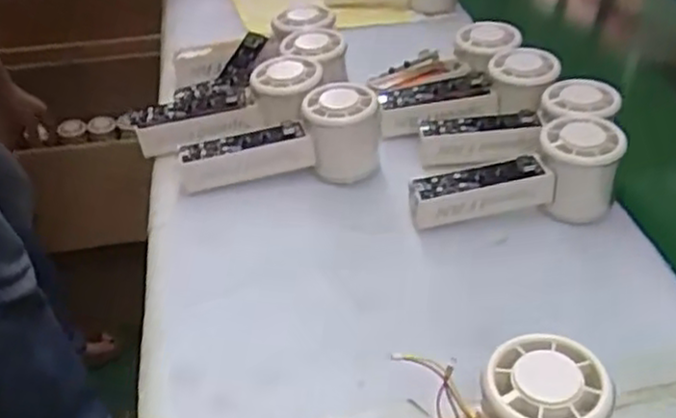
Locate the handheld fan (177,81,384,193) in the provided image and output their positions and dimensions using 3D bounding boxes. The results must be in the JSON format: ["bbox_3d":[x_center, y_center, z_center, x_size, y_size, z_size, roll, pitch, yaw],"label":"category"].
[{"bbox_3d":[-0.044,-0.049,0.548,0.150,0.065,0.049,-10,39,-16],"label":"handheld fan"}]

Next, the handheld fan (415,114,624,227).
[{"bbox_3d":[0.125,-0.024,0.524,0.148,0.069,0.053,-2,37,-5],"label":"handheld fan"}]

